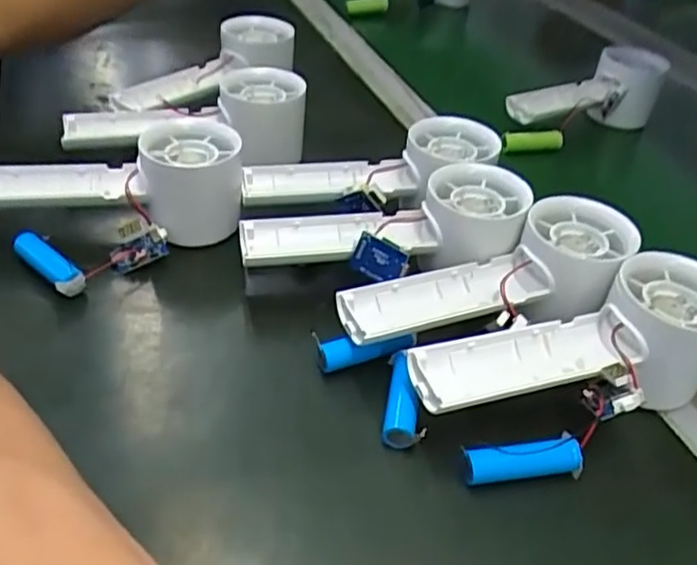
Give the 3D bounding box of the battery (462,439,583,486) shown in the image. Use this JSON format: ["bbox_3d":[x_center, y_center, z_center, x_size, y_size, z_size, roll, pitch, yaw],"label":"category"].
[{"bbox_3d":[0.075,0.075,0.286,0.050,0.013,0.011,-3,40,-11],"label":"battery"}]

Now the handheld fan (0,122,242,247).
[{"bbox_3d":[-0.142,-0.060,0.393,0.154,0.057,0.058,-2,40,-9],"label":"handheld fan"}]

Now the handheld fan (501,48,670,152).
[{"bbox_3d":[0.196,-0.156,0.572,0.156,0.064,0.059,-23,47,-31],"label":"handheld fan"}]

